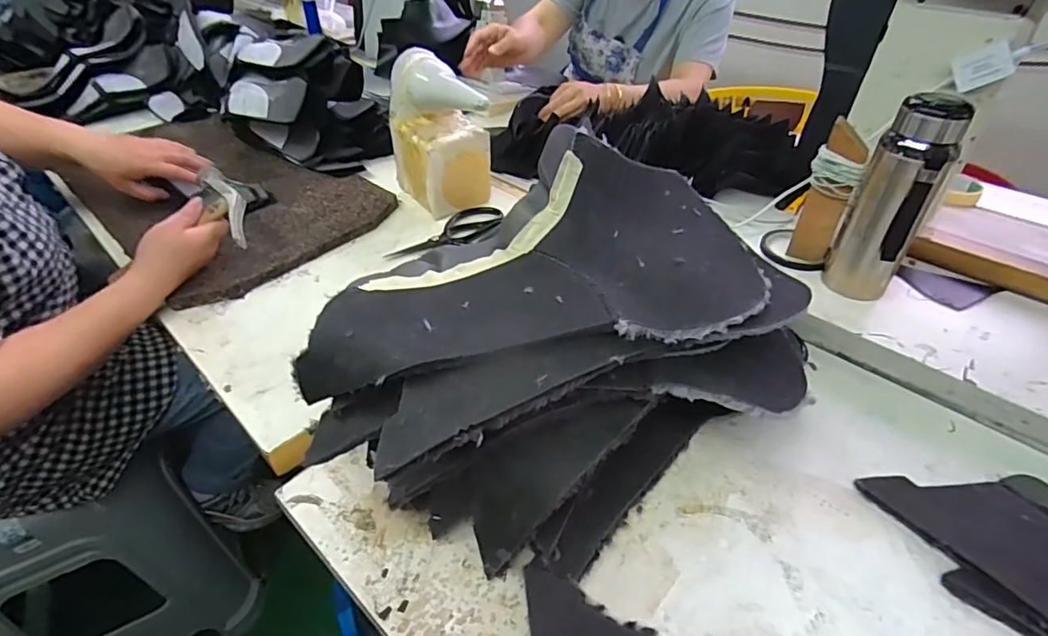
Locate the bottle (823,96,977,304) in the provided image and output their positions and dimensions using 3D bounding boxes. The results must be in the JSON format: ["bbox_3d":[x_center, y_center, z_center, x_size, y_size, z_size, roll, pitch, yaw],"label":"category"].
[{"bbox_3d":[0.407,-0.123,0.593,0.075,0.220,0.073,24,46,26],"label":"bottle"}]

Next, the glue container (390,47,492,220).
[{"bbox_3d":[-0.124,-0.271,0.786,0.115,0.190,0.129,-26,47,-27],"label":"glue container"}]

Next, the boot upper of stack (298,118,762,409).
[{"bbox_3d":[0.011,-0.057,0.454,0.404,0.081,0.192,-8,47,-4],"label":"boot upper of stack"}]

